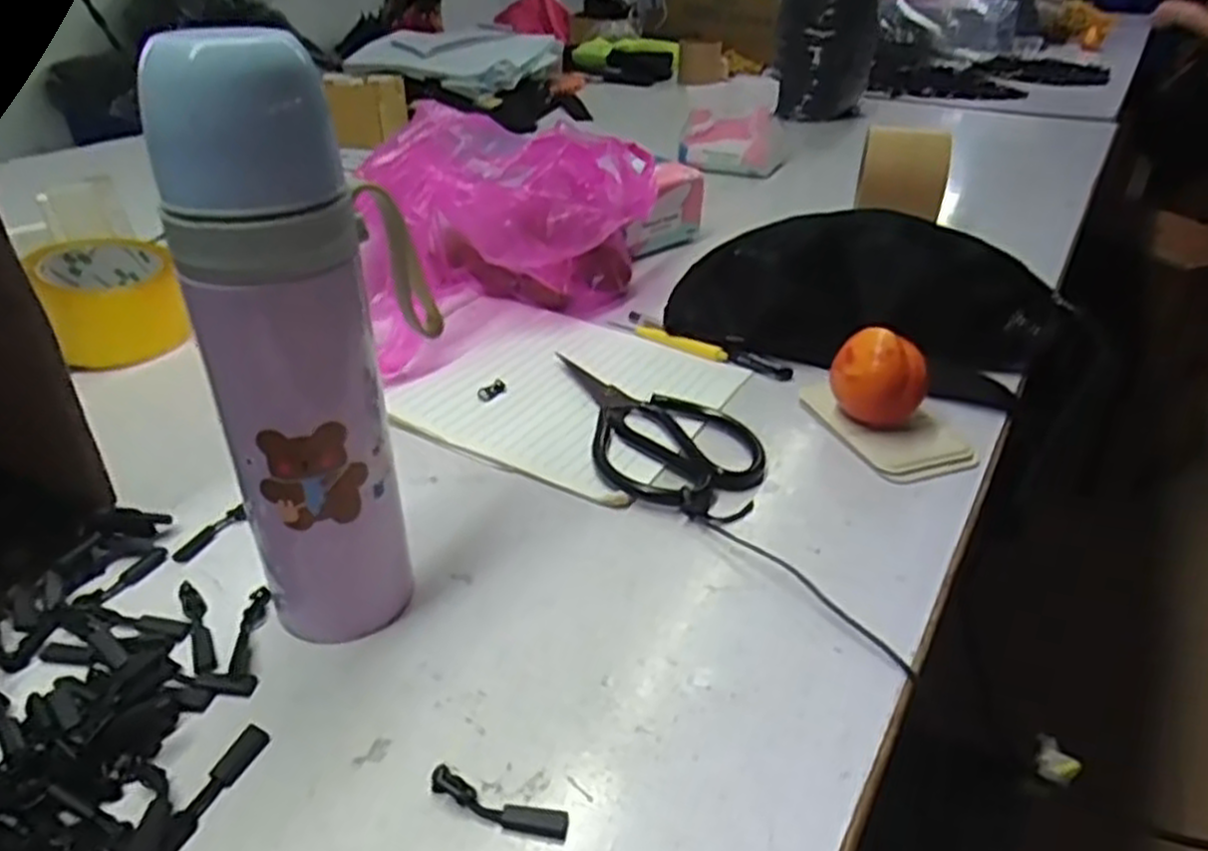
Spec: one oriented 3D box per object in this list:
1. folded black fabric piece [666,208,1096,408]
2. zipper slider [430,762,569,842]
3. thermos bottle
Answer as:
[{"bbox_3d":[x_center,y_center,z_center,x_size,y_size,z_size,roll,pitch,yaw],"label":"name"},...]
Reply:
[{"bbox_3d":[0.202,-0.094,0.587,0.286,0.091,0.117,12,35,16],"label":"folded black fabric piece"},{"bbox_3d":[-0.039,0.140,0.294,0.055,0.005,0.013,12,34,15],"label":"zipper slider"},{"bbox_3d":[-0.116,-0.029,0.331,0.063,0.241,0.091,3,33,2],"label":"thermos bottle"}]

